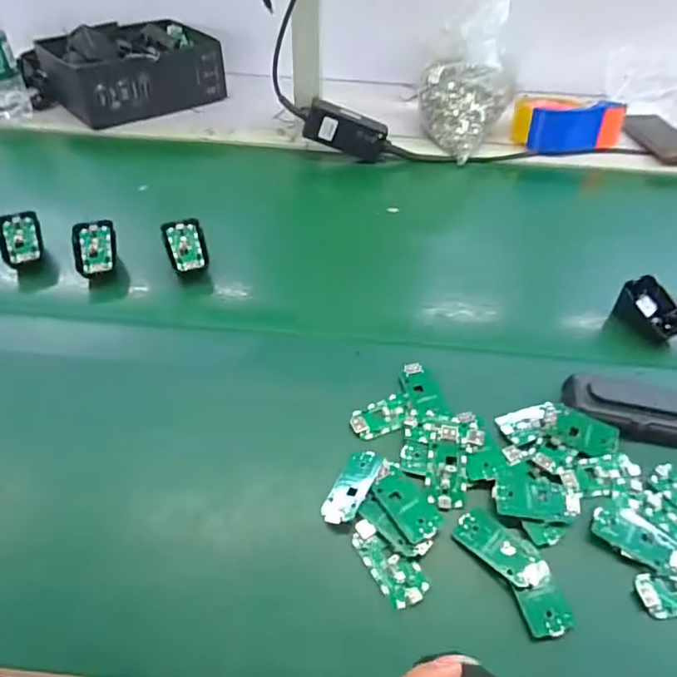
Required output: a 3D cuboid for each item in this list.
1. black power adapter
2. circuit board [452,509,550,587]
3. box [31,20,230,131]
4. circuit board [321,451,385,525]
[{"bbox_3d":[0.012,-0.290,0.758,0.125,0.049,0.033,16,44,-14],"label":"black power adapter"},{"bbox_3d":[0.117,0.150,0.388,0.066,0.006,0.032,35,54,28],"label":"circuit board"},{"bbox_3d":[-0.330,-0.449,0.887,0.250,0.092,0.184,-31,54,-28],"label":"box"},{"bbox_3d":[0.010,0.113,0.415,0.028,0.005,0.063,12,51,32],"label":"circuit board"}]

